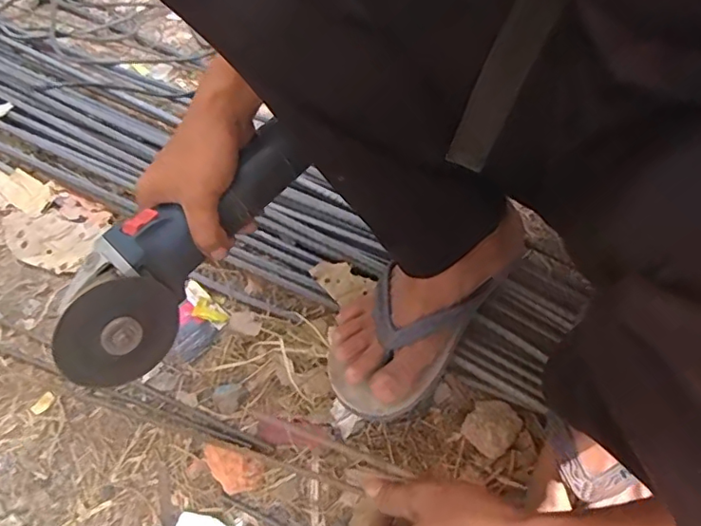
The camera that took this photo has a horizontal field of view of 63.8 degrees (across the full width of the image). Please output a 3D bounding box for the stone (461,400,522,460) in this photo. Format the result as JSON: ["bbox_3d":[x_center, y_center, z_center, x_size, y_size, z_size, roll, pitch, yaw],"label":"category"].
[{"bbox_3d":[0.125,0.147,0.502,0.042,0.019,0.047,32,56,27],"label":"stone"}]

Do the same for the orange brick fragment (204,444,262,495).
[{"bbox_3d":[-0.105,0.180,0.487,0.046,0.026,0.032,10,48,11],"label":"orange brick fragment"}]

